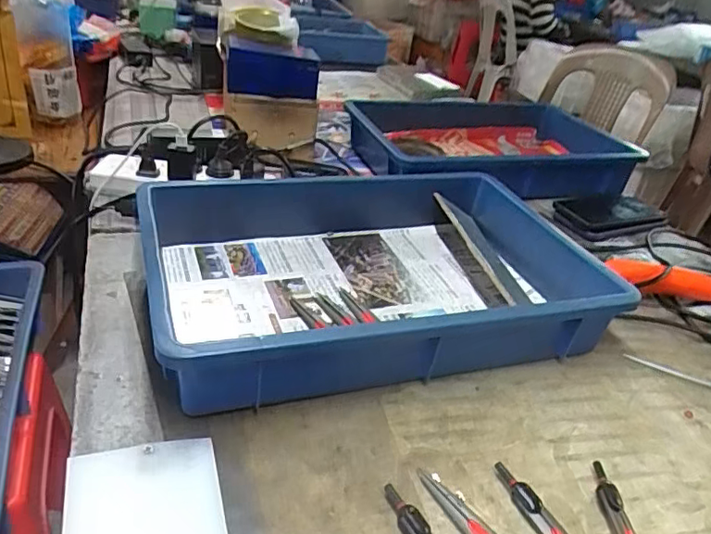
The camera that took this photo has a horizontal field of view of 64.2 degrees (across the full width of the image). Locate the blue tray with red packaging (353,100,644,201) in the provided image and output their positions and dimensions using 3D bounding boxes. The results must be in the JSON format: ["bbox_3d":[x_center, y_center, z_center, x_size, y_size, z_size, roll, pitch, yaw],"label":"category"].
[{"bbox_3d":[0.228,-0.212,0.971,0.456,0.072,0.311,-4,33,-18],"label":"blue tray with red packaging"}]

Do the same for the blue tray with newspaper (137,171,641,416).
[{"bbox_3d":[0.019,0.001,0.583,0.433,0.080,0.291,-5,33,-20],"label":"blue tray with newspaper"}]

